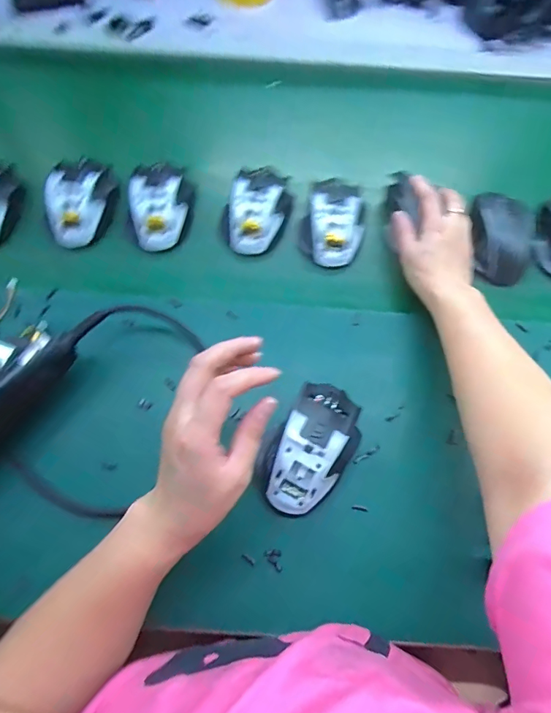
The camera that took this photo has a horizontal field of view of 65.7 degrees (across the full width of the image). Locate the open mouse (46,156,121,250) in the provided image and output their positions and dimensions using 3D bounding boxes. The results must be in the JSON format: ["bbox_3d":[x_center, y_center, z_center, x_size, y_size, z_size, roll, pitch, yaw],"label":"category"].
[{"bbox_3d":[-0.224,-0.177,0.490,0.067,0.032,0.107,2,68,-1],"label":"open mouse"}]

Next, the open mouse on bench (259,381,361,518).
[{"bbox_3d":[0.033,0.080,0.378,0.074,0.043,0.119,29,70,9],"label":"open mouse on bench"}]

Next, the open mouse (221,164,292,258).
[{"bbox_3d":[-0.020,-0.173,0.493,0.069,0.034,0.108,13,68,3],"label":"open mouse"}]

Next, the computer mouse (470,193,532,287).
[{"bbox_3d":[0.258,-0.137,0.481,0.071,0.034,0.116,15,68,4],"label":"computer mouse"}]

